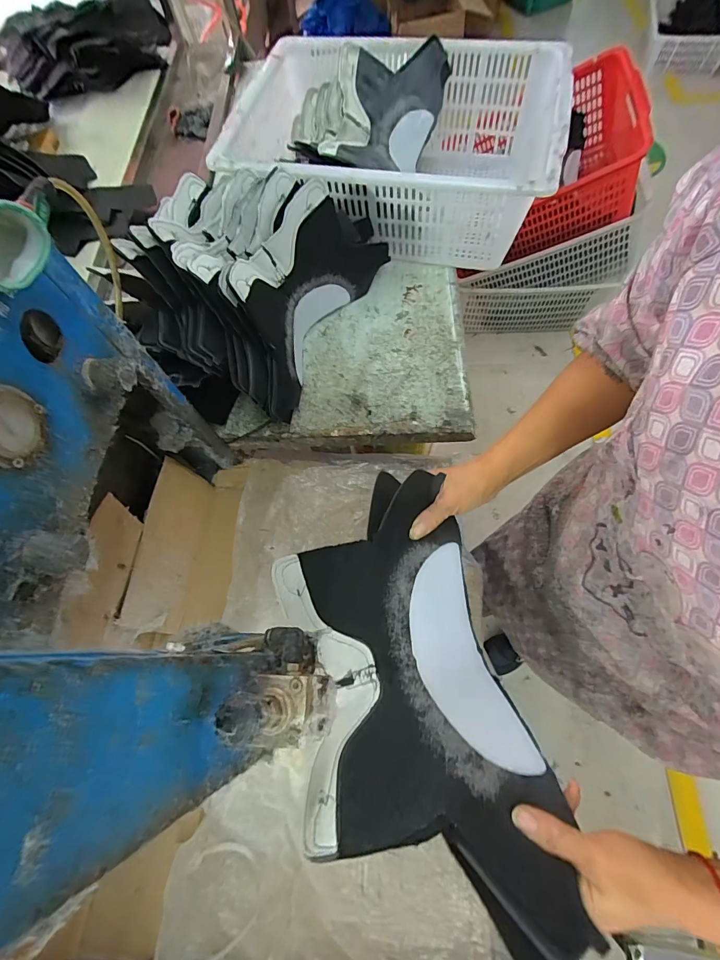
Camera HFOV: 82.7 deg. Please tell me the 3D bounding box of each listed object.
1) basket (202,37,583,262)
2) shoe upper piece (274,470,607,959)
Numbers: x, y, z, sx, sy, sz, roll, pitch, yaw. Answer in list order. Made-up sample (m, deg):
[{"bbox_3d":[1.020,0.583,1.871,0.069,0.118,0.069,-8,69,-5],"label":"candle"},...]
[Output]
[{"bbox_3d":[0.067,-0.604,0.767,0.549,0.199,0.428,9,69,9],"label":"basket"},{"bbox_3d":[0.038,0.177,0.351,0.190,0.121,0.306,-12,67,-4],"label":"shoe upper piece"}]

